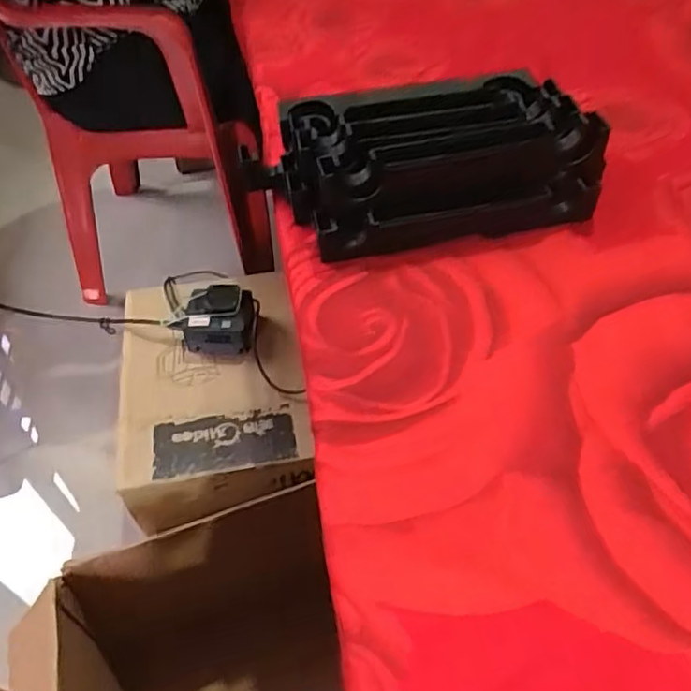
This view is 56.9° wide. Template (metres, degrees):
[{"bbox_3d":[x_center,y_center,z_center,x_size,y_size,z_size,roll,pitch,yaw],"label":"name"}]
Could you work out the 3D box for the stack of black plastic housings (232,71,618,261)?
[{"bbox_3d":[0.050,-0.134,0.463,0.235,0.061,0.131,-10,48,-6],"label":"stack of black plastic housings"}]

